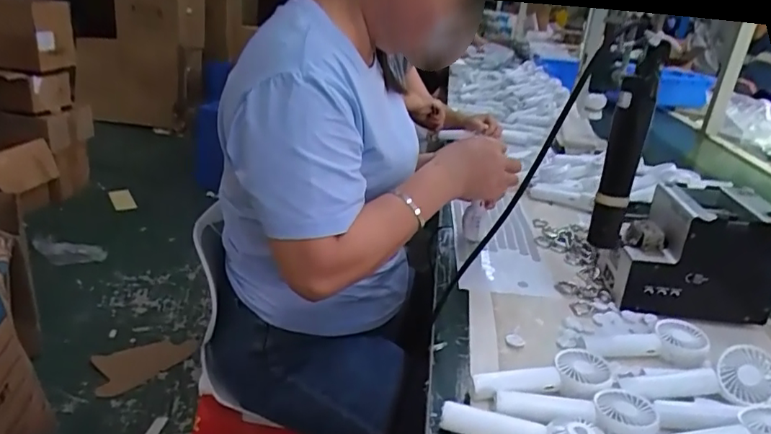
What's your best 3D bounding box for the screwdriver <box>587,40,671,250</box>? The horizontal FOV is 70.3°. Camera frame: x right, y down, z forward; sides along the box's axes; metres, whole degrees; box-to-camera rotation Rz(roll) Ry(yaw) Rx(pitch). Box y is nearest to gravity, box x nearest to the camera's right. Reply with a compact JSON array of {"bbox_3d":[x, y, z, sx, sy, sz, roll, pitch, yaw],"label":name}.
[{"bbox_3d":[0.267,-0.073,0.610,0.038,0.226,0.031,13,24,17],"label":"screwdriver"}]

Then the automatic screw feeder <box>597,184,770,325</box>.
[{"bbox_3d":[0.397,0.045,0.725,0.181,0.150,0.129,7,23,1],"label":"automatic screw feeder"}]

